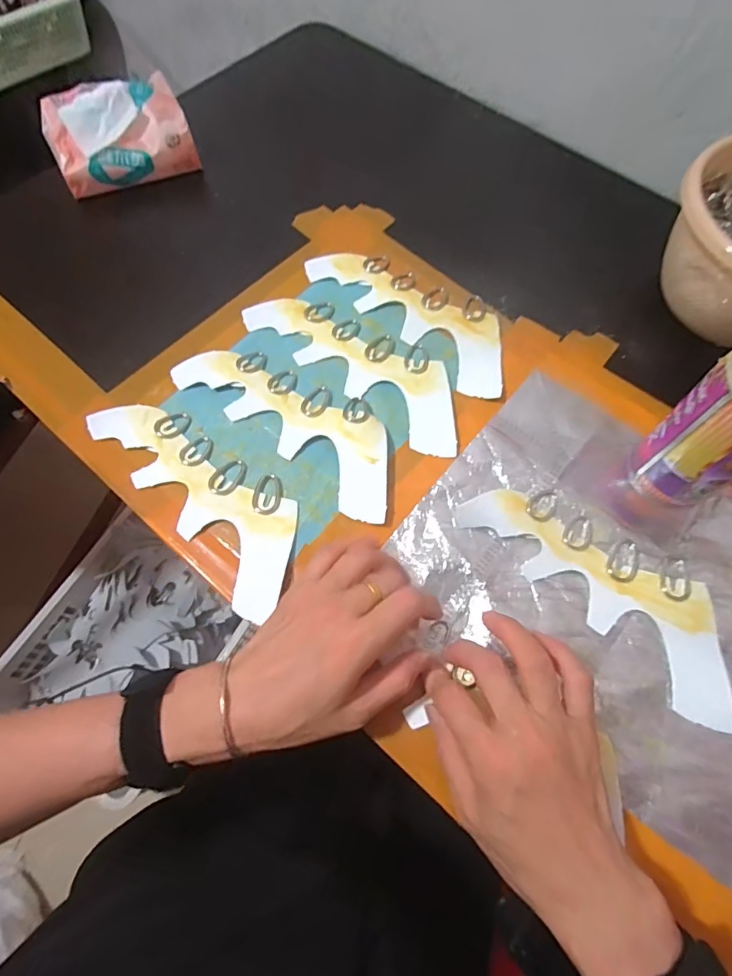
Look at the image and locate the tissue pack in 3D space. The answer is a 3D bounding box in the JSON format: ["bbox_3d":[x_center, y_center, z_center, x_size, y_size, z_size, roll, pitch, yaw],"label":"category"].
[{"bbox_3d":[-0.245,-0.357,0.500,0.135,0.062,0.088,-15,68,-6],"label":"tissue pack"}]

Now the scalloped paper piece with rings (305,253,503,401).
[{"bbox_3d":[0.046,-0.163,0.456,0.212,0.004,0.083,38,72,15],"label":"scalloped paper piece with rings"}]

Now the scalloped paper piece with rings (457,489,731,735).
[{"bbox_3d":[0.170,0.063,0.355,0.212,0.011,0.080,38,72,15],"label":"scalloped paper piece with rings"}]

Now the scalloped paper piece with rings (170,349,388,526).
[{"bbox_3d":[-0.058,-0.059,0.406,0.210,0.013,0.081,33,71,13],"label":"scalloped paper piece with rings"}]

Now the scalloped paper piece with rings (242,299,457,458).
[{"bbox_3d":[-0.005,-0.110,0.432,0.215,0.006,0.080,33,71,13],"label":"scalloped paper piece with rings"}]

